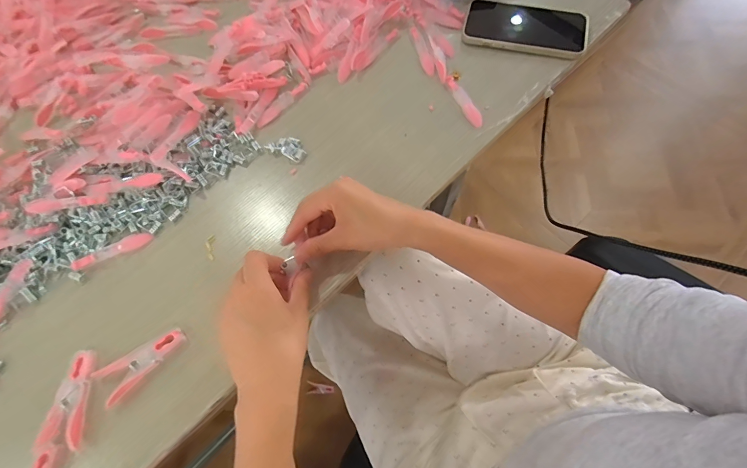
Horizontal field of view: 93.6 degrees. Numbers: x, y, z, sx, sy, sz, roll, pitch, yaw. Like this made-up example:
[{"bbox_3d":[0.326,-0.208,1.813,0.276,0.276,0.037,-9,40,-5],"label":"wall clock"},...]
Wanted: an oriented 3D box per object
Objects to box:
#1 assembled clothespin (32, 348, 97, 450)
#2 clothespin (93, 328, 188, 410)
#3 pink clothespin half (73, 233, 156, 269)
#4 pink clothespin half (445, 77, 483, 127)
[{"bbox_3d":[-0.266,0.144,0.308,0.034,0.011,0.077,-1,68,3],"label":"assembled clothespin"},{"bbox_3d":[-0.208,0.116,0.316,0.079,0.009,0.034,-35,71,-11],"label":"clothespin"},{"bbox_3d":[-0.268,0.017,0.361,0.078,0.005,0.016,-24,69,-7],"label":"pink clothespin half"},{"bbox_3d":[0.105,-0.154,0.406,0.011,0.012,0.073,-23,69,-6],"label":"pink clothespin half"}]

